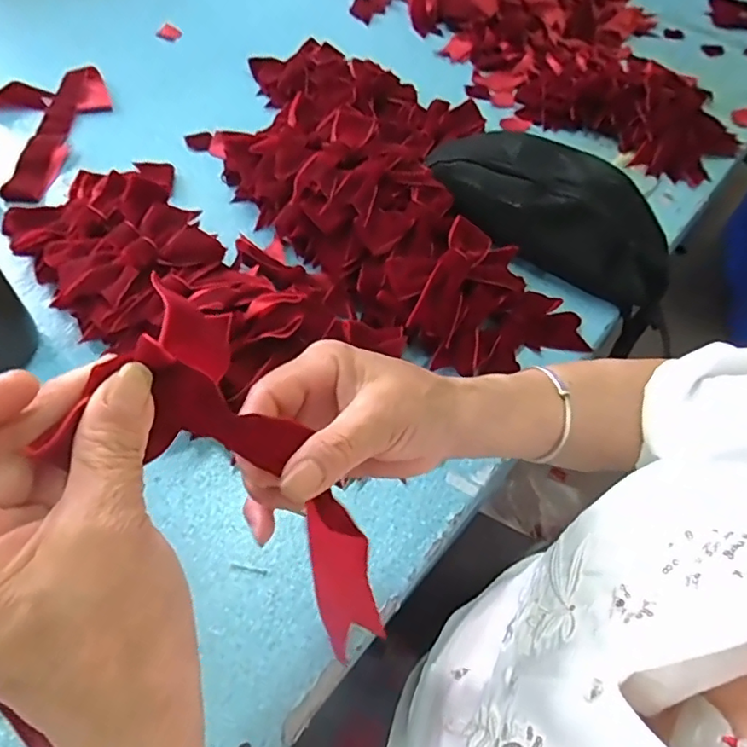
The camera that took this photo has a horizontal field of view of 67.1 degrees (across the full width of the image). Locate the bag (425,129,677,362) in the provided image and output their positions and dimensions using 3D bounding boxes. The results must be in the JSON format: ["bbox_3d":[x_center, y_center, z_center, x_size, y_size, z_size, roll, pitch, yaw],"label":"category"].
[{"bbox_3d":[0.202,-0.162,0.592,0.299,0.103,0.143,41,60,6],"label":"bag"}]

